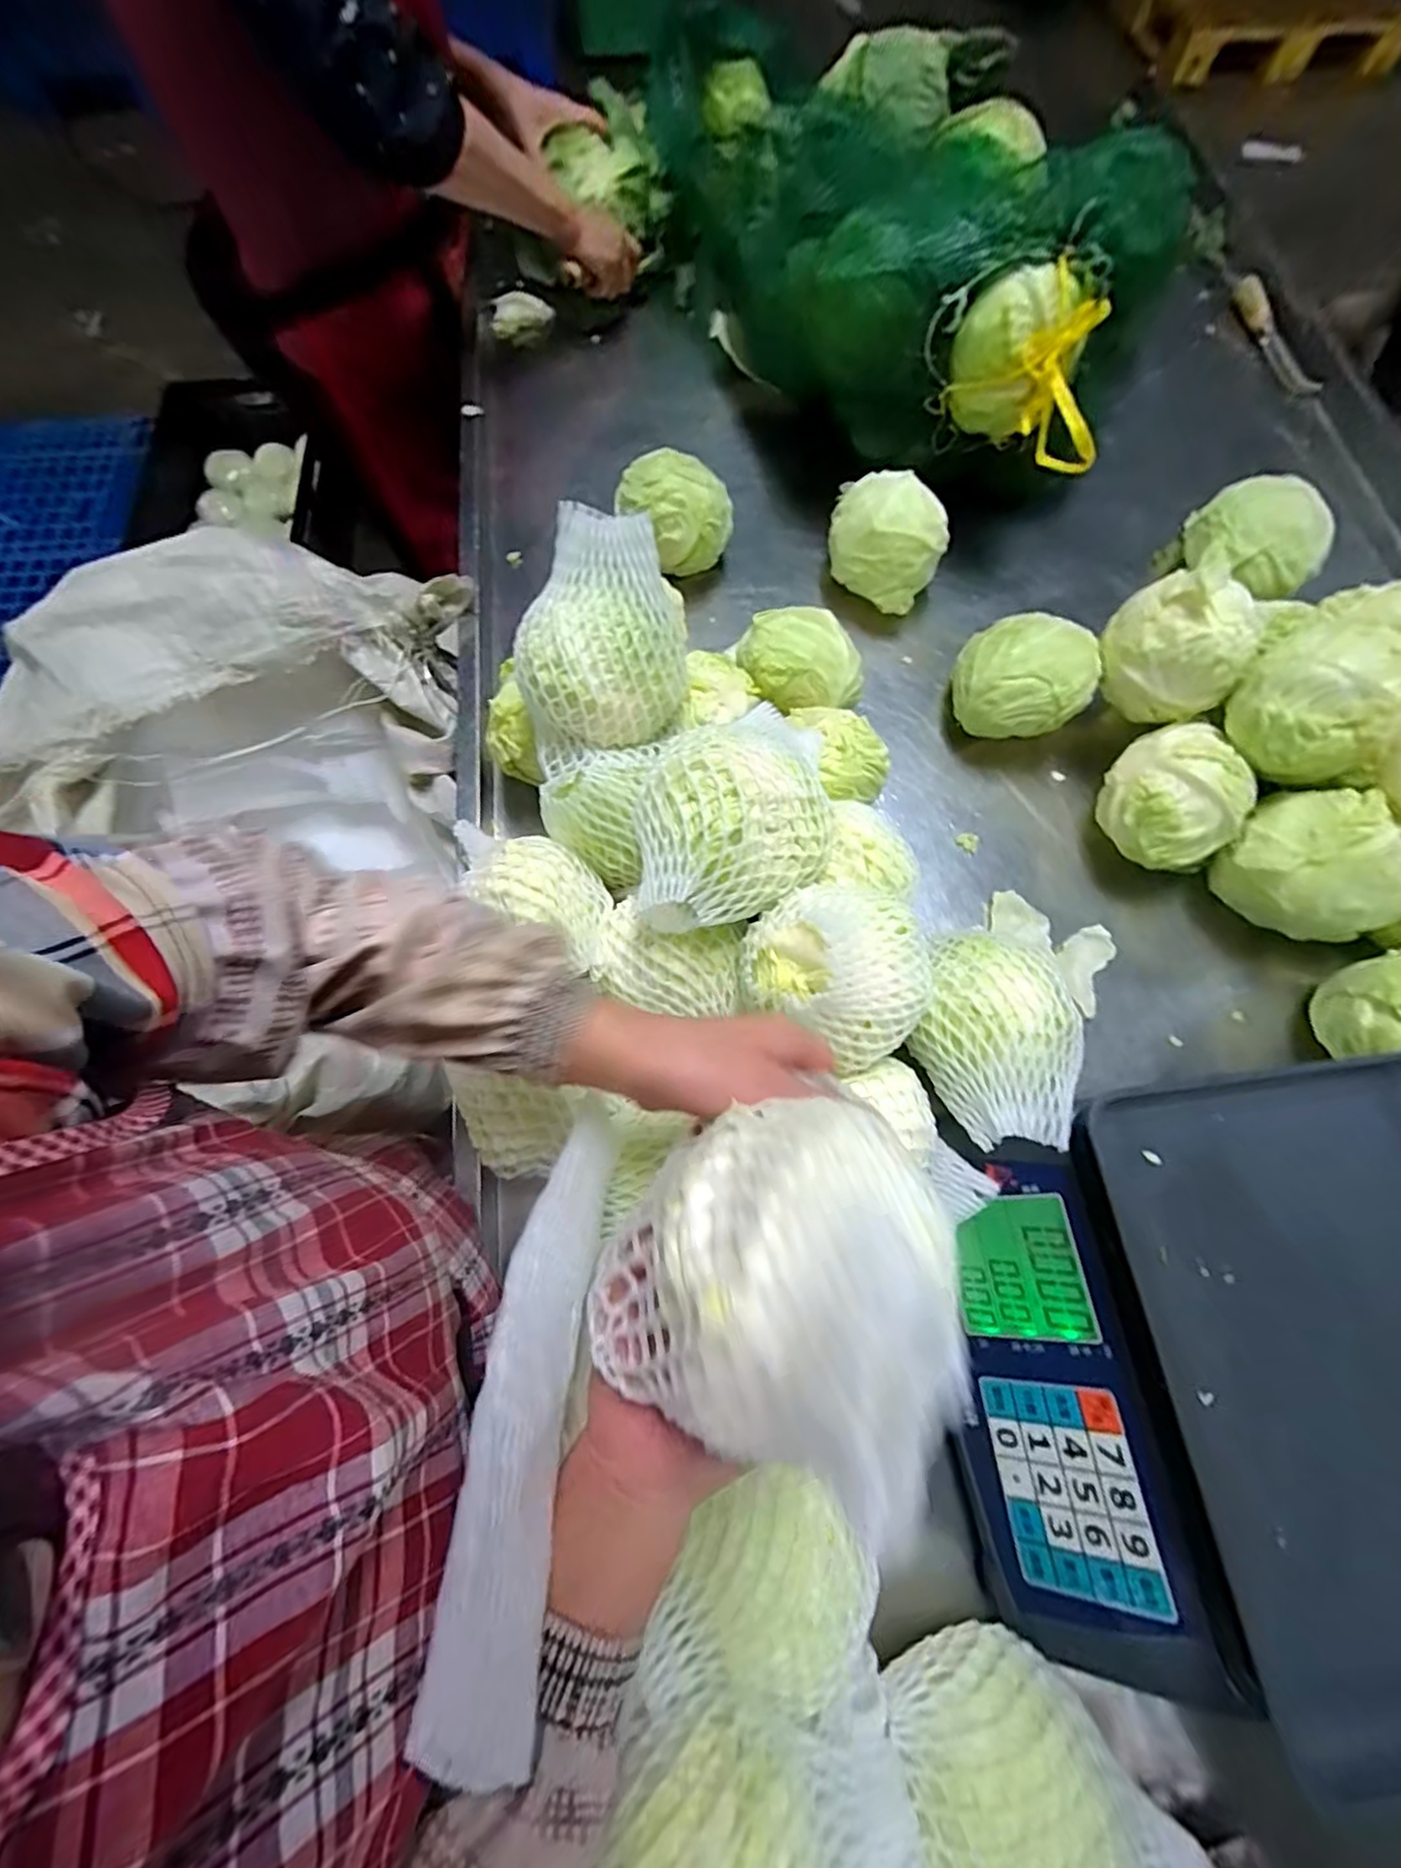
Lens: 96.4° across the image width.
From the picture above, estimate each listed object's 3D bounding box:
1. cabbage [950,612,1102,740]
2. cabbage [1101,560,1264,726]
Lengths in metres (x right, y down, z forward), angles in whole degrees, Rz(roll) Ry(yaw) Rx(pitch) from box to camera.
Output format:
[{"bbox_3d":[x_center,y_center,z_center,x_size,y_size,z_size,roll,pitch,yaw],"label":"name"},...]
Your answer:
[{"bbox_3d":[0.308,-0.242,0.611,0.121,0.105,0.109,33,74,10],"label":"cabbage"},{"bbox_3d":[0.413,-0.252,0.542,0.098,0.100,0.088,10,72,3],"label":"cabbage"}]

